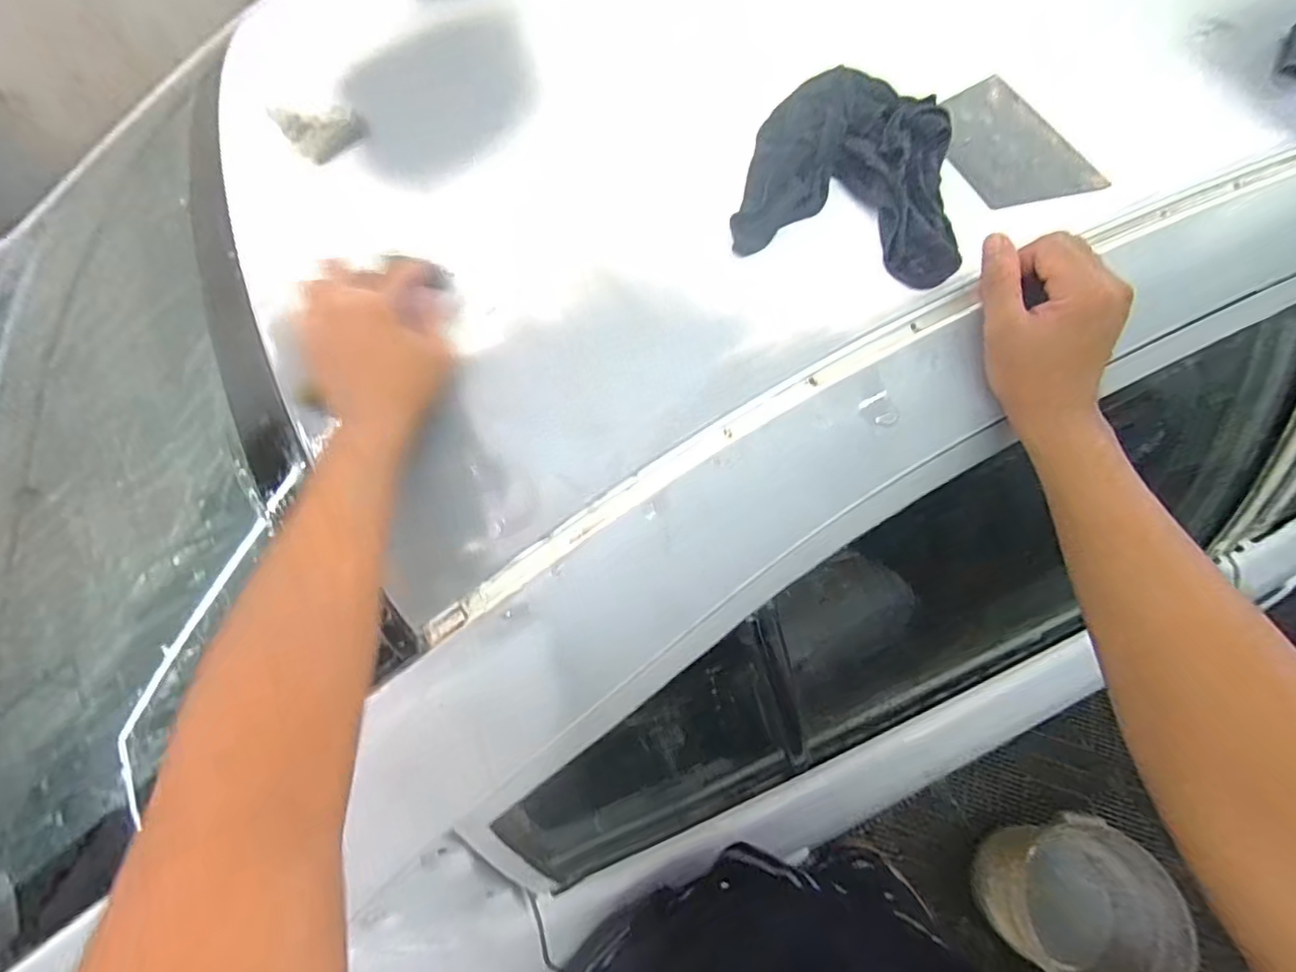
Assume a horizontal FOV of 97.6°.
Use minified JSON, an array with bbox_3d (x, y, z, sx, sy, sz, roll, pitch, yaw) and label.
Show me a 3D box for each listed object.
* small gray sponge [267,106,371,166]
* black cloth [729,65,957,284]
[{"bbox_3d":[-0.315,-0.347,0.553,0.074,0.039,0.028,-25,64,-10],"label":"small gray sponge"},{"bbox_3d":[0.160,-0.240,0.435,0.159,0.049,0.167,14,64,10],"label":"black cloth"}]

